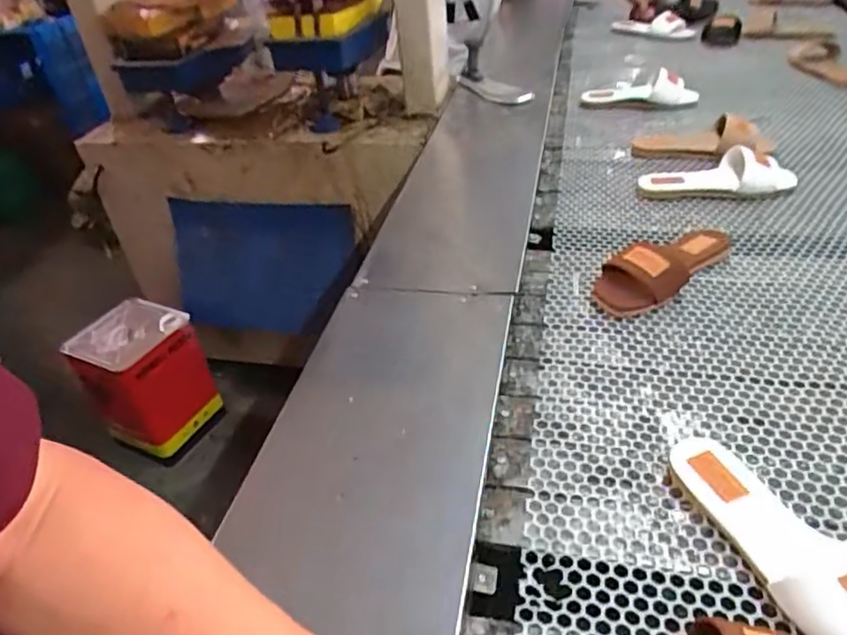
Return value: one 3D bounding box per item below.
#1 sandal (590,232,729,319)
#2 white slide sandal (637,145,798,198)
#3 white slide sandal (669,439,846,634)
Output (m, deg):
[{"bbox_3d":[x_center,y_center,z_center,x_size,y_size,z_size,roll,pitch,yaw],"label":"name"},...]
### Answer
[{"bbox_3d":[0.342,-0.087,0.873,0.273,0.061,0.094,-31,43,-29],"label":"sandal"},{"bbox_3d":[0.502,-0.244,1.064,0.250,0.053,0.111,7,39,18],"label":"white slide sandal"},{"bbox_3d":[0.306,0.187,0.518,0.096,0.059,0.258,-21,39,-18],"label":"white slide sandal"}]

